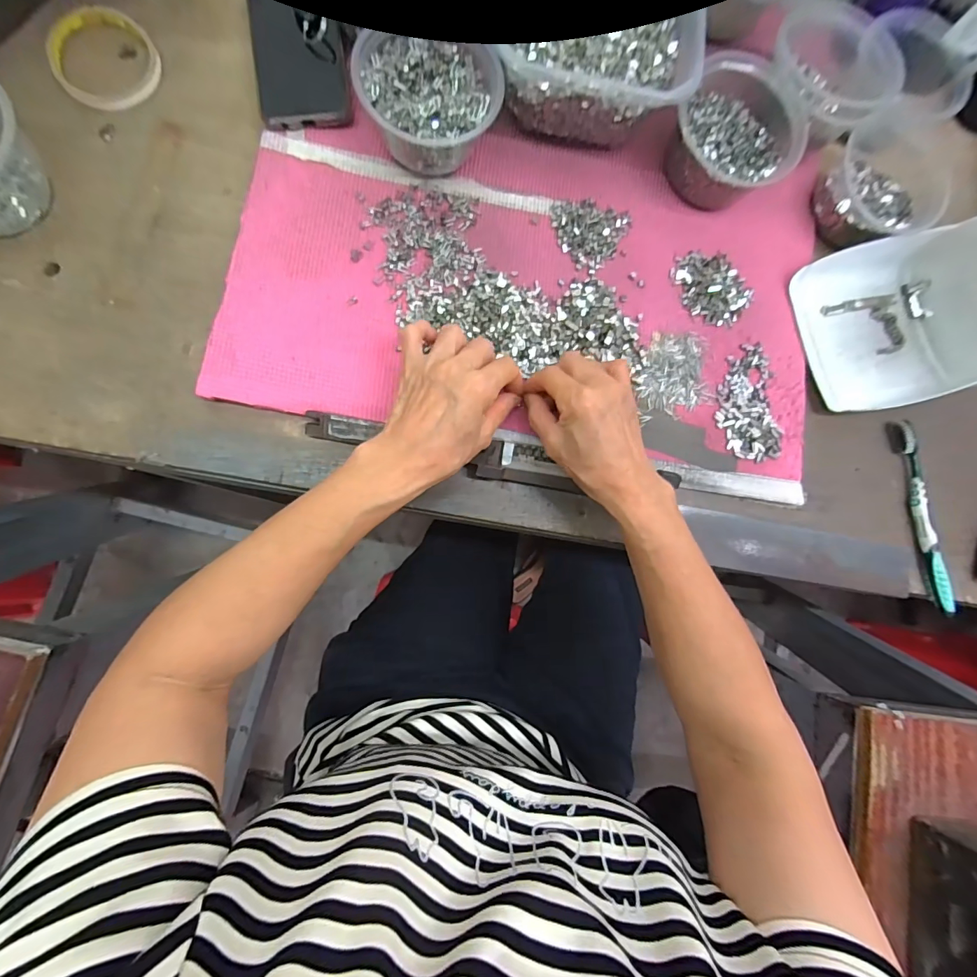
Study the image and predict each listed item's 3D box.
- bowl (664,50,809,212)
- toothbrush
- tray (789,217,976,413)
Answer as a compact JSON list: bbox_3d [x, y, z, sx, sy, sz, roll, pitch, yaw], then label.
[{"bbox_3d":[0.224,-0.319,0.407,0.111,0.063,0.118,36,81,-2],"label":"bowl"},{"bbox_3d":[0.418,0.026,0.431,0.015,0.021,0.185,-10,85,-8],"label":"toothbrush"},{"bbox_3d":[0.391,-0.160,0.403,0.169,0.078,0.153,-12,85,-8],"label":"tray"}]

